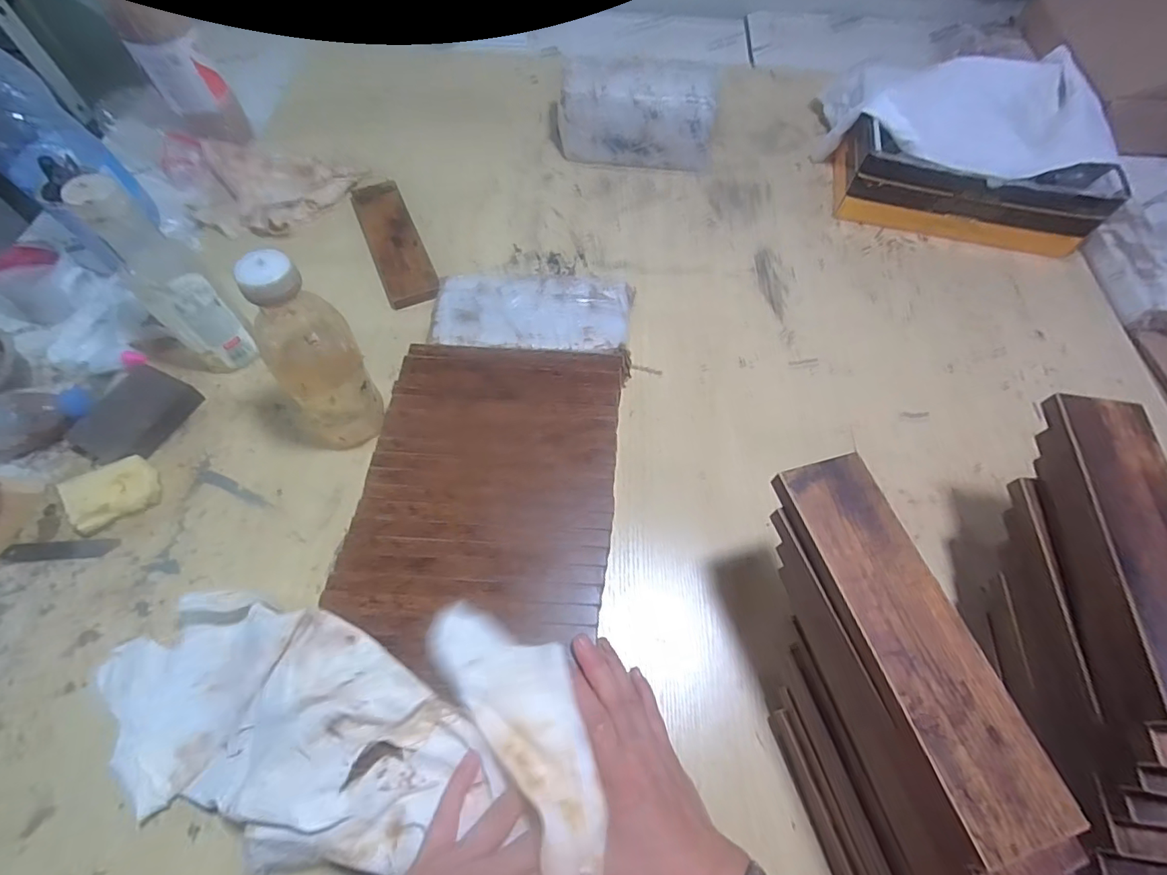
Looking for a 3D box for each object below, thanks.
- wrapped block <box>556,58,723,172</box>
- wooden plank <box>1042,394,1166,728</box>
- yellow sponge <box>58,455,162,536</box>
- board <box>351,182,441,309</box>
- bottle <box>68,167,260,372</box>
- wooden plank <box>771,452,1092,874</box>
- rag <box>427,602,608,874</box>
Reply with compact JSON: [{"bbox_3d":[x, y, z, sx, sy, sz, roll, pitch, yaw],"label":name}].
[{"bbox_3d":[0.071,-0.451,0.726,0.214,0.108,0.088,5,62,1],"label":"wrapped block"},{"bbox_3d":[0.360,0.068,0.329,0.059,0.019,0.210,8,62,2],"label":"wooden plank"},{"bbox_3d":[-0.441,0.053,0.483,0.072,0.034,0.046,-32,67,-17],"label":"yellow sponge"},{"bbox_3d":[-0.240,-0.248,0.658,0.061,0.020,0.227,-21,64,-13],"label":"board"},{"bbox_3d":[-0.389,-0.138,0.488,0.058,0.203,0.060,32,65,14],"label":"bottle"},{"bbox_3d":[0.188,0.109,0.299,0.061,0.013,0.210,-15,63,-10],"label":"wooden plank"},{"bbox_3d":[-0.036,0.184,0.348,0.072,0.030,0.185,-31,57,-17],"label":"rag"}]

